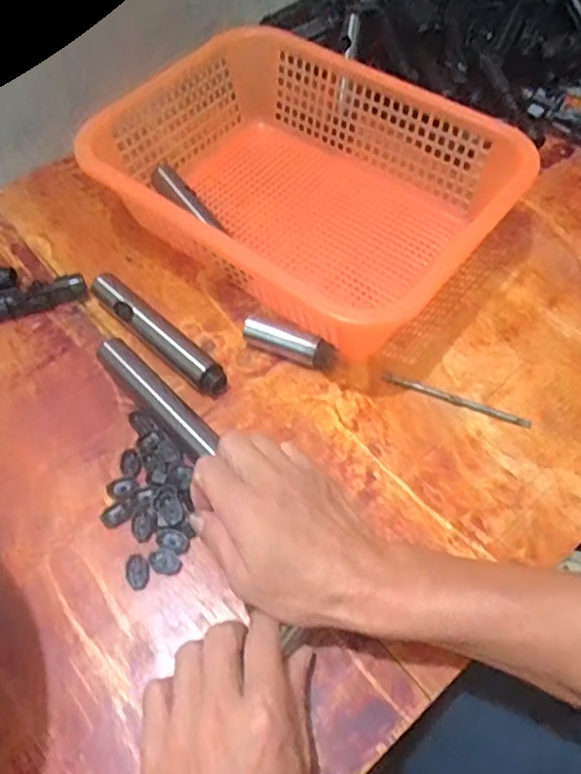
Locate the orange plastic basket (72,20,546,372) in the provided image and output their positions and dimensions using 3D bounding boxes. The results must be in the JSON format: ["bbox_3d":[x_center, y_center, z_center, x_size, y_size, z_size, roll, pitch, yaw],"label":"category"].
[{"bbox_3d":[0.007,-0.179,0.543,0.338,0.093,0.253,30,64,18],"label":"orange plastic basket"}]

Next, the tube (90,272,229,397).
[{"bbox_3d":[-0.112,-0.046,0.508,0.155,0.021,0.025,38,66,22],"label":"tube"}]

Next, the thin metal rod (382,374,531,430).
[{"bbox_3d":[0.128,0.009,0.473,0.116,0.004,0.008,20,61,13],"label":"thin metal rod"}]

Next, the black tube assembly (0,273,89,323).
[{"bbox_3d":[-0.249,-0.069,0.524,0.143,0.029,0.019,-19,60,-10],"label":"black tube assembly"}]

